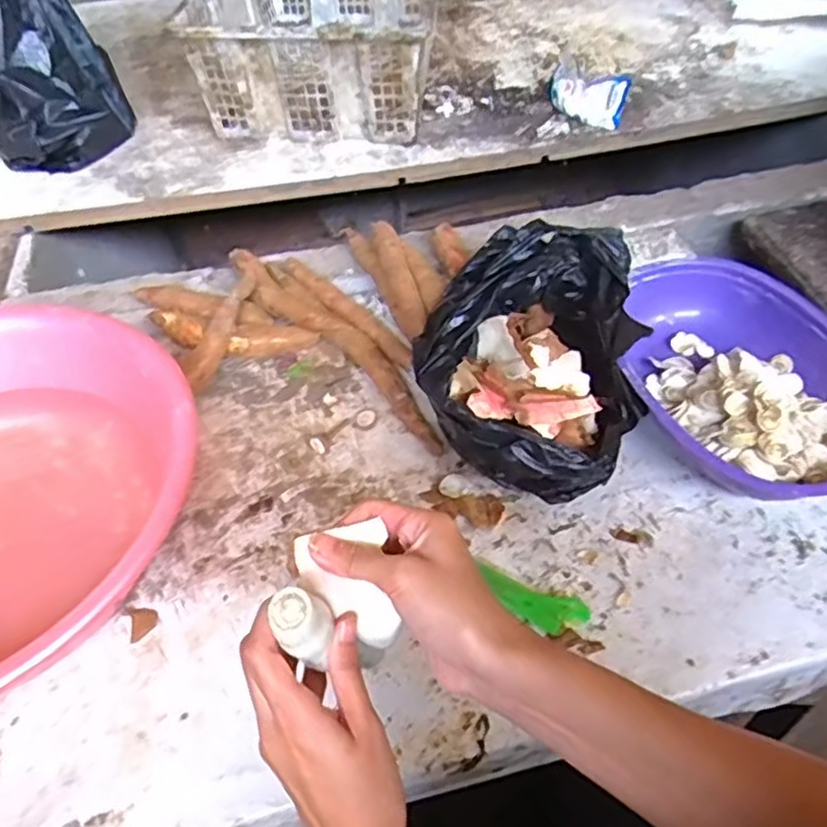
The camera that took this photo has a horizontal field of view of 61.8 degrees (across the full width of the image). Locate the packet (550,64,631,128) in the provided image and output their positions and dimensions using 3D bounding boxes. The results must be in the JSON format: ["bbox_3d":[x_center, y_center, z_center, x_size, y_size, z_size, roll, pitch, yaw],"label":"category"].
[{"bbox_3d":[0.249,-0.455,0.994,0.119,0.071,0.044,34,61,25],"label":"packet"}]

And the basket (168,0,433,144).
[{"bbox_3d":[-0.130,-0.611,1.074,0.330,0.166,0.475,1,52,3],"label":"basket"}]

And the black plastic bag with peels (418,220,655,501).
[{"bbox_3d":[0.112,-0.054,0.676,0.201,0.102,0.281,8,53,8],"label":"black plastic bag with peels"}]

